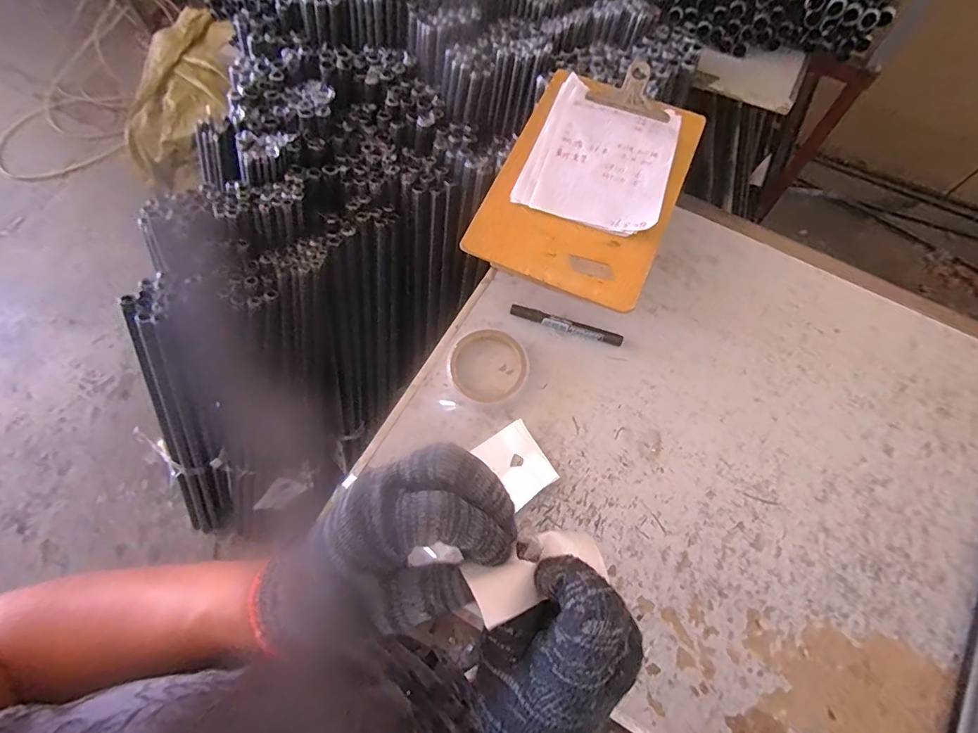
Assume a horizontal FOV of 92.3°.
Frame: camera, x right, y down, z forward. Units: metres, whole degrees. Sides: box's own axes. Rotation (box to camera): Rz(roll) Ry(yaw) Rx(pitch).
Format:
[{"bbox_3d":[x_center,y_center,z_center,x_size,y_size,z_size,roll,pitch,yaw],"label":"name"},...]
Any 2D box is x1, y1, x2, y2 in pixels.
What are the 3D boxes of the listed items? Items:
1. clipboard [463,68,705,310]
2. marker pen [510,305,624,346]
[{"bbox_3d":[0.115,-0.211,0.526,0.192,0.015,0.288,22,72,11],"label":"clipboard"},{"bbox_3d":[0.095,-0.051,0.582,0.139,0.015,0.015,17,70,7],"label":"marker pen"}]

